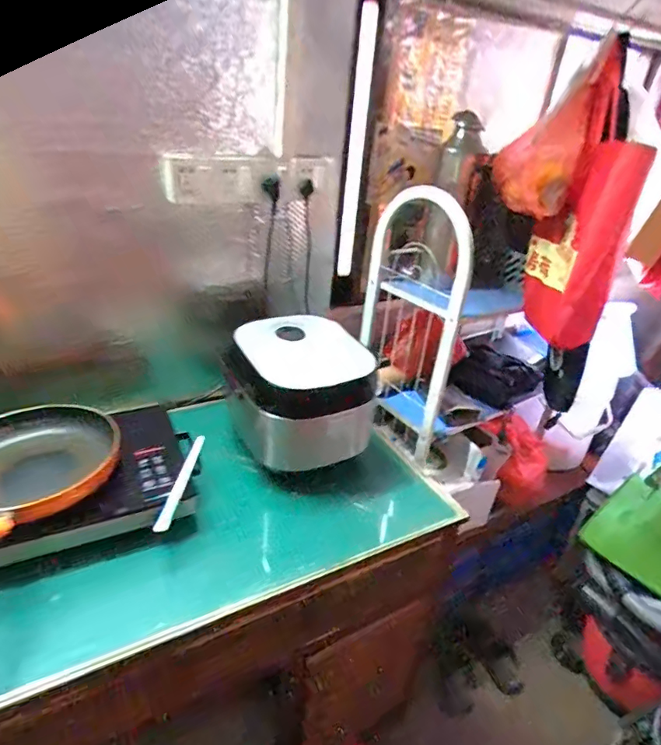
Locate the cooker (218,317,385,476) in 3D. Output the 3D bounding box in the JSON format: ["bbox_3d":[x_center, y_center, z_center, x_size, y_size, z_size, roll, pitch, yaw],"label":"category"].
[{"bbox_3d":[-0.080,0.027,1.047,0.279,0.214,0.314,-3,31,-16],"label":"cooker"}]

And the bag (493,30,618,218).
[{"bbox_3d":[0.439,-0.496,0.996,0.152,0.298,0.155,15,31,15],"label":"bag"}]

